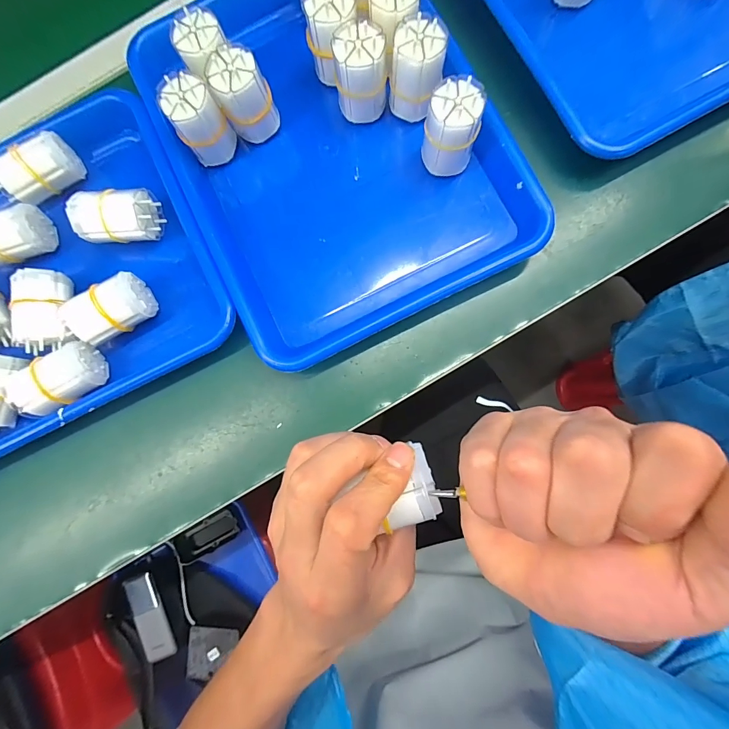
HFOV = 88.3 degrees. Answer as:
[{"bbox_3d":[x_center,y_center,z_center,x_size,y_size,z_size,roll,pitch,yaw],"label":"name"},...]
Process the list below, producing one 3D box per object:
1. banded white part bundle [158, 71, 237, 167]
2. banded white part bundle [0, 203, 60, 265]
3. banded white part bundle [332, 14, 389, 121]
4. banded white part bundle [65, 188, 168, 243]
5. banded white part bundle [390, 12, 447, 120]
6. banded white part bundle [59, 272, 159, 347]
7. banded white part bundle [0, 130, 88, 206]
[{"bbox_3d":[-0.130,-0.194,0.301,0.037,0.056,0.031,-28,81,1],"label":"banded white part bundle"},{"bbox_3d":[-0.297,-0.104,0.313,0.059,0.037,0.035,-21,81,2],"label":"banded white part bundle"},{"bbox_3d":[-0.002,-0.226,0.294,0.039,0.061,0.031,0,83,5],"label":"banded white part bundle"},{"bbox_3d":[-0.202,-0.121,0.309,0.059,0.036,0.038,-4,82,4],"label":"banded white part bundle"},{"bbox_3d":[0.041,-0.225,0.292,0.039,0.059,0.033,5,83,5],"label":"banded white part bundle"},{"bbox_3d":[-0.202,-0.043,0.297,0.059,0.037,0.035,-32,81,0],"label":"banded white part bundle"},{"bbox_3d":[-0.275,-0.163,0.317,0.060,0.037,0.035,-34,81,0],"label":"banded white part bundle"}]

